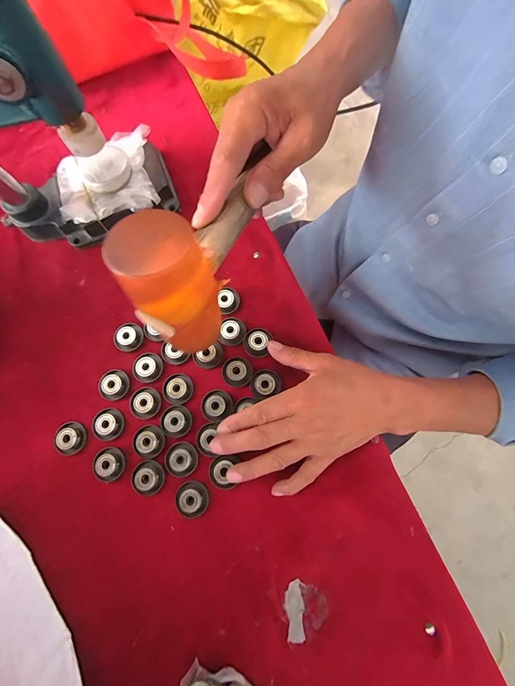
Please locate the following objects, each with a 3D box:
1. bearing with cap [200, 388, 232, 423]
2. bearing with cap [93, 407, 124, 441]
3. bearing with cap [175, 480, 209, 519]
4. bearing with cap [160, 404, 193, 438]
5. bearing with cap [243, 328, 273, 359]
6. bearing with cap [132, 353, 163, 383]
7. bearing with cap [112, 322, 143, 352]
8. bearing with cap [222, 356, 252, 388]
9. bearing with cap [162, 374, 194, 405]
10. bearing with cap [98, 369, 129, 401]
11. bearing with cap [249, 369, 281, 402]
[{"bbox_3d":[-0.044,0.066,0.301,0.033,0.009,0.032,0,76,2],"label":"bearing with cap"},{"bbox_3d":[-0.159,0.086,0.302,0.028,0.009,0.033,-32,77,-6],"label":"bearing with cap"},{"bbox_3d":[-0.065,0.154,0.280,0.031,0.008,0.031,0,76,2],"label":"bearing with cap"},{"bbox_3d":[-0.087,0.082,0.298,0.033,0.006,0.032,0,76,2],"label":"bearing with cap"},{"bbox_3d":[0.000,-0.001,0.317,0.032,0.014,0.034,0,76,2],"label":"bearing with cap"},{"bbox_3d":[-0.123,0.027,0.314,0.032,0.007,0.032,4,76,3],"label":"bearing with cap"},{"bbox_3d":[-0.149,-0.007,0.325,0.031,0.009,0.033,0,76,2],"label":"bearing with cap"},{"bbox_3d":[-0.023,0.030,0.307,0.032,0.011,0.032,0,76,2],"label":"bearing with cap"},{"bbox_3d":[-0.087,0.049,0.308,0.032,0.006,0.033,0,76,2],"label":"bearing with cap"},{"bbox_3d":[-0.159,0.046,0.312,0.032,0.008,0.034,0,76,2],"label":"bearing with cap"},{"bbox_3d":[0.007,0.043,0.303,0.032,0.011,0.029,-24,76,-4],"label":"bearing with cap"}]

